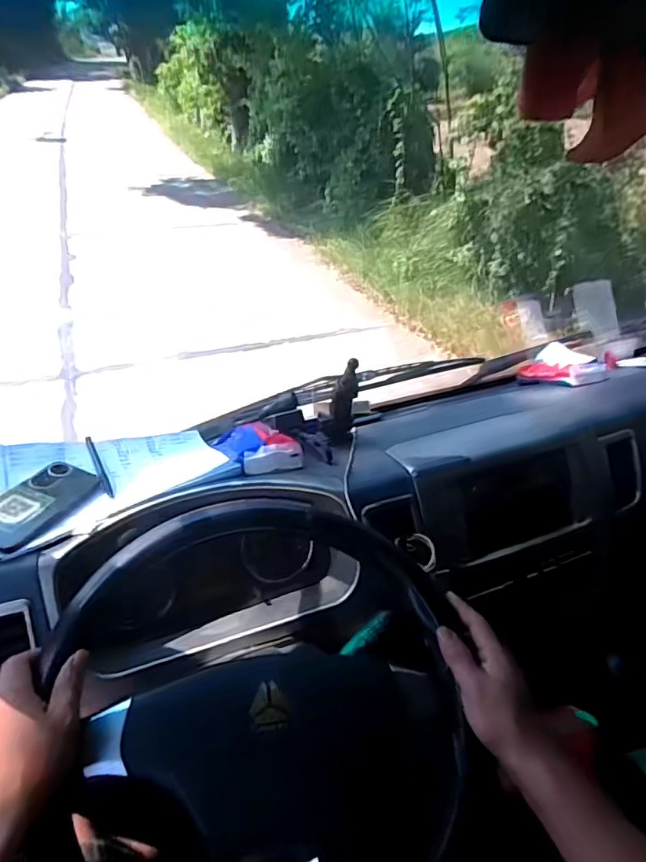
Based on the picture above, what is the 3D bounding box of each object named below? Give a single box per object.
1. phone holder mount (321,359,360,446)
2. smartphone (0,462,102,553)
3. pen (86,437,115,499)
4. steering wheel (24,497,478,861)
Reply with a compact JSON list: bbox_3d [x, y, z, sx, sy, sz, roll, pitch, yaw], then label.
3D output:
[{"bbox_3d":[0.026,-0.049,0.790,0.048,0.134,0.037,0,36,-3],"label":"phone holder mount"},{"bbox_3d":[-0.361,0.089,0.671,0.093,0.013,0.161,18,29,12],"label":"smartphone"},{"bbox_3d":[-0.319,0.049,0.760,0.009,0.015,0.135,-19,41,-26],"label":"pen"},{"bbox_3d":[-0.057,0.264,0.521,0.377,0.110,0.377,4,57,-6],"label":"steering wheel"}]

